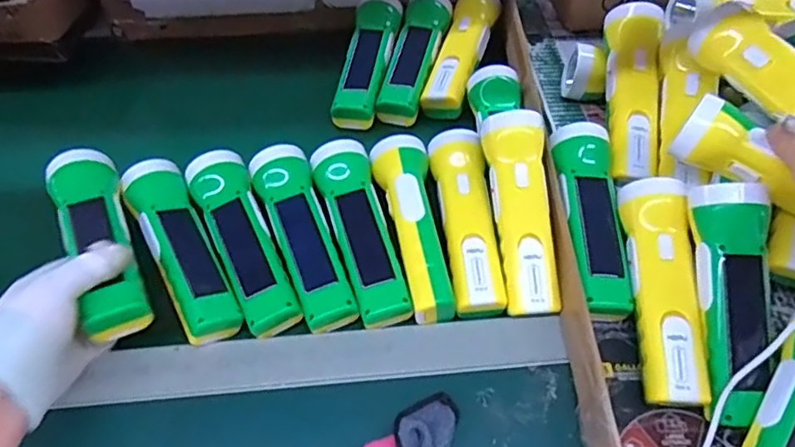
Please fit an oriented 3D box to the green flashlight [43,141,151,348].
[{"bbox_3d":[-0.229,0.009,0.454,0.047,0.035,0.168,-23,58,-15],"label":"green flashlight"}]

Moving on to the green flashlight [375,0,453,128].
[{"bbox_3d":[0.021,-0.183,0.640,0.048,0.043,0.175,11,57,6],"label":"green flashlight"}]

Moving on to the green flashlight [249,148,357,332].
[{"bbox_3d":[-0.082,0.007,0.505,0.050,0.039,0.171,-16,59,-11],"label":"green flashlight"}]

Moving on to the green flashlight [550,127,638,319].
[{"bbox_3d":[0.157,-0.003,0.497,0.049,0.046,0.173,3,54,1],"label":"green flashlight"}]

